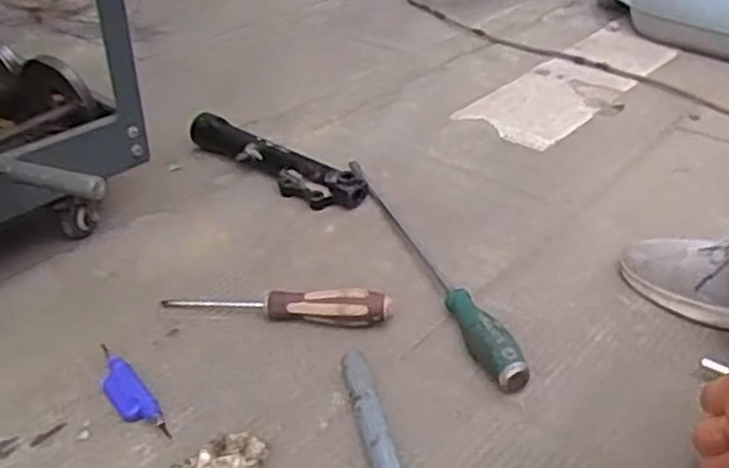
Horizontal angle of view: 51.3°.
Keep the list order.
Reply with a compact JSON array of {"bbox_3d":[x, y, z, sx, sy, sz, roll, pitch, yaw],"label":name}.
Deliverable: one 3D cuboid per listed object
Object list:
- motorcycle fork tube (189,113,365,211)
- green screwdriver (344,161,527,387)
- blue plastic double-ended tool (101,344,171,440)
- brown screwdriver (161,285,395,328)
[{"bbox_3d":[-0.112,-0.087,0.894,0.252,0.039,0.041,26,40,32],"label":"motorcycle fork tube"},{"bbox_3d":[0.052,0.015,0.749,0.030,0.035,0.389,-10,35,-17],"label":"green screwdriver"},{"bbox_3d":[-0.190,0.122,0.601,0.026,0.014,0.120,-21,40,-31],"label":"blue plastic double-ended tool"},{"bbox_3d":[-0.079,0.057,0.678,0.205,0.035,0.027,7,33,7],"label":"brown screwdriver"}]

